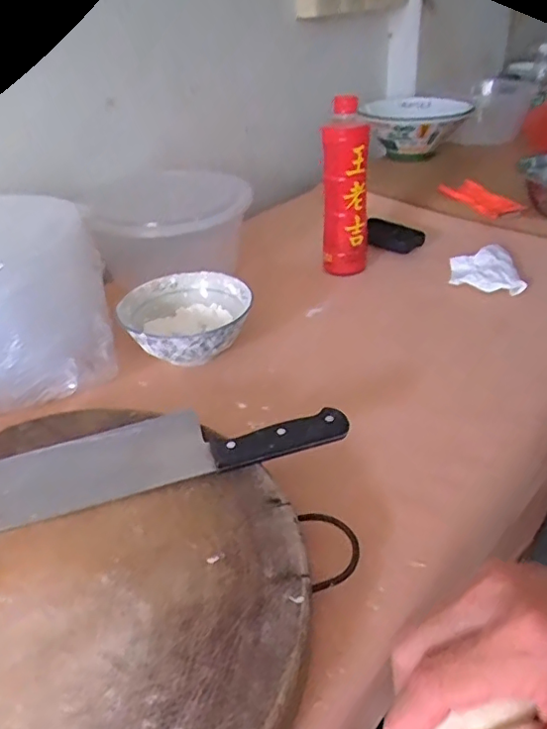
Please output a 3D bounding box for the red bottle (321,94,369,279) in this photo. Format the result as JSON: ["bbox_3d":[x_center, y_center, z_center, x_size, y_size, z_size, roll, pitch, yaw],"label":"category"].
[{"bbox_3d":[0.096,-0.221,0.756,0.062,0.223,0.054,0,34,5],"label":"red bottle"}]

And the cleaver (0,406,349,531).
[{"bbox_3d":[-0.089,0.068,0.459,0.286,0.024,0.077,-11,35,-11],"label":"cleaver"}]

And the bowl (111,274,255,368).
[{"bbox_3d":[-0.097,-0.048,0.654,0.144,0.054,0.145,-15,36,-17],"label":"bowl"}]

